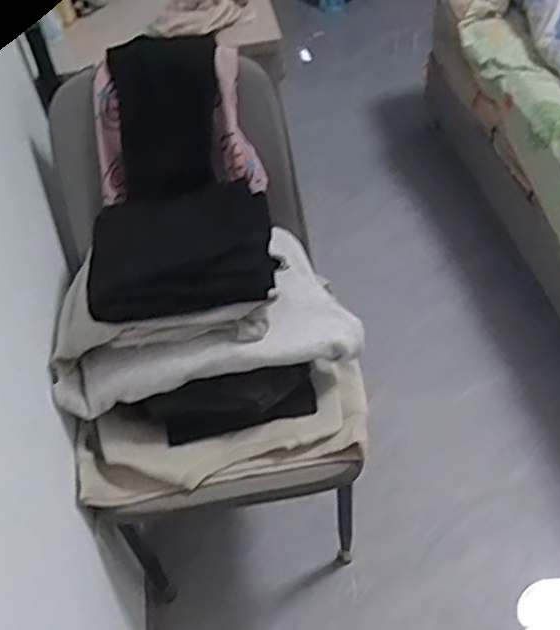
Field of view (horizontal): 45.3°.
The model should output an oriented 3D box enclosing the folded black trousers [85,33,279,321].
[{"bbox_3d":[-0.148,-0.194,0.942,0.232,0.202,0.362,-9,47,-2],"label":"folded black trousers"}]

